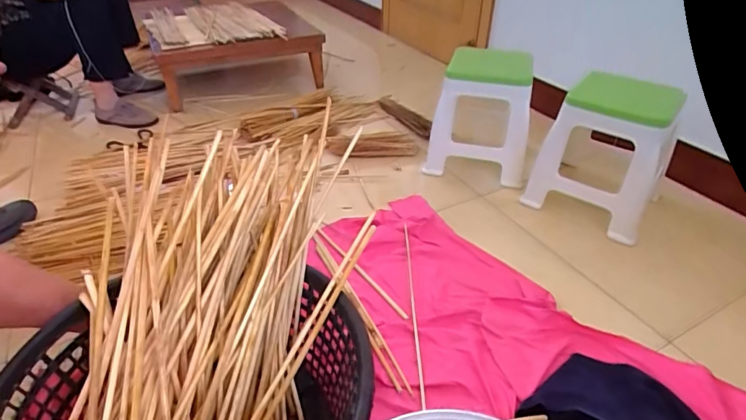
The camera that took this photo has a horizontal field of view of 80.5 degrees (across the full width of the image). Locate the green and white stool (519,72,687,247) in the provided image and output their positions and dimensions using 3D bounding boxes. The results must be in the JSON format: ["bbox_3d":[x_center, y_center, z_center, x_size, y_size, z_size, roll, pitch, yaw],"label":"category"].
[{"bbox_3d":[0.622,-0.165,1.176,0.307,0.356,0.273,23,43,26],"label":"green and white stool"}]

